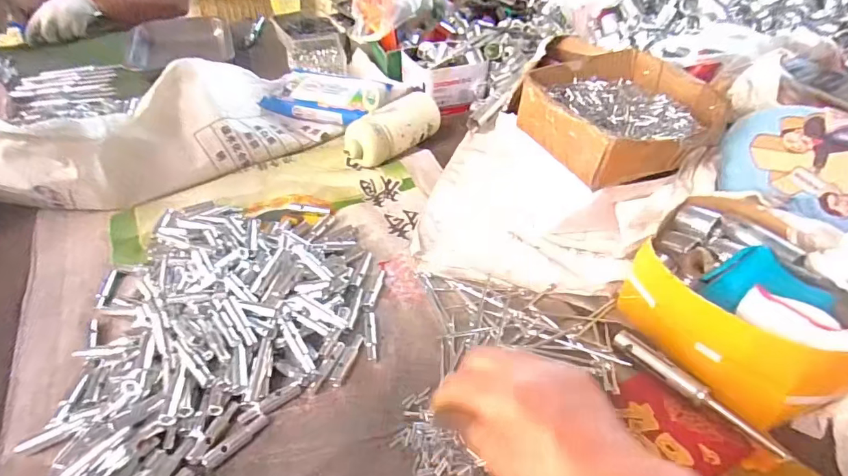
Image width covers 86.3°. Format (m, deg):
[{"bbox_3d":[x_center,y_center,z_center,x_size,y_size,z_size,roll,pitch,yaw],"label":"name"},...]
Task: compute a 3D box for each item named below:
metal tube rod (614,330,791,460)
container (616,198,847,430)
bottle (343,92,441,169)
[{"bbox_3d":[0.219,0.124,0.371,0.017,0.009,0.138,-26,49,-26],"label":"metal tube rod"},{"bbox_3d":[0.261,0.052,0.374,0.123,0.082,0.179,-16,44,-18],"label":"container"},{"bbox_3d":[-0.043,-0.155,0.643,0.059,0.063,0.153,32,50,31],"label":"bottle"}]

